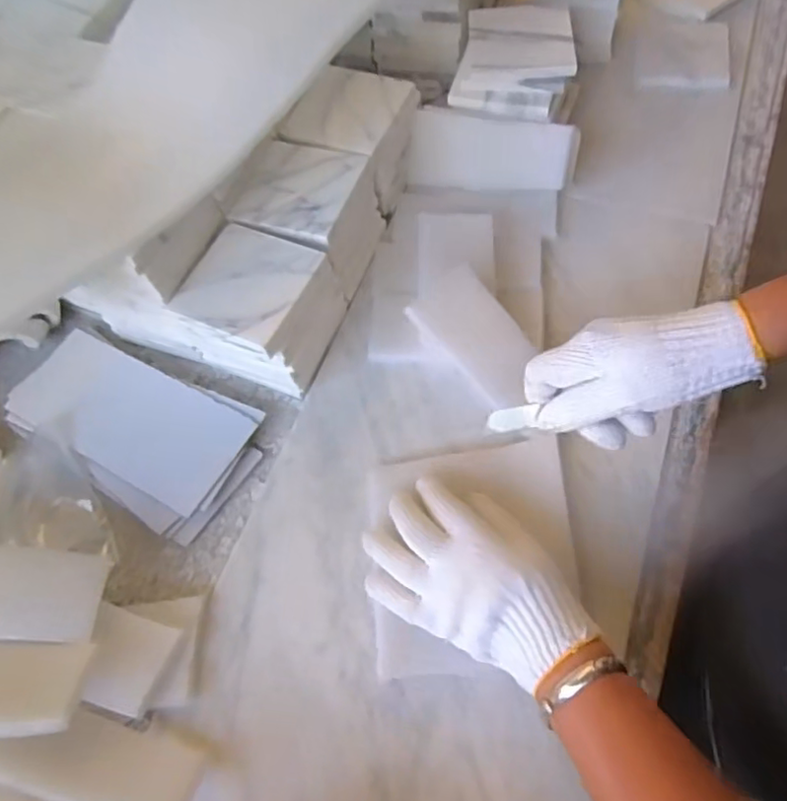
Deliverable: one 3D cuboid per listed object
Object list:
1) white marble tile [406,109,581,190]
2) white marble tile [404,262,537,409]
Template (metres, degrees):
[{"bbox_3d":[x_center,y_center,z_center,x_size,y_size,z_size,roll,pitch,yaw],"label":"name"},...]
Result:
[{"bbox_3d":[0.095,-0.242,0.599,0.161,0.068,0.008,10,35,13],"label":"white marble tile"},{"bbox_3d":[0.074,-0.054,0.515,0.062,0.005,0.118,-42,89,5],"label":"white marble tile"}]

